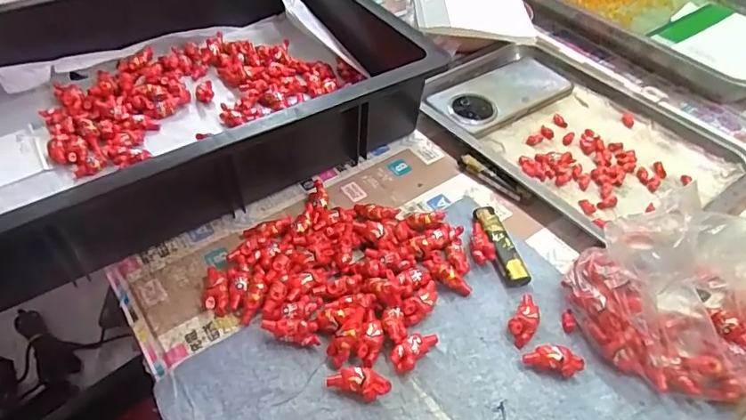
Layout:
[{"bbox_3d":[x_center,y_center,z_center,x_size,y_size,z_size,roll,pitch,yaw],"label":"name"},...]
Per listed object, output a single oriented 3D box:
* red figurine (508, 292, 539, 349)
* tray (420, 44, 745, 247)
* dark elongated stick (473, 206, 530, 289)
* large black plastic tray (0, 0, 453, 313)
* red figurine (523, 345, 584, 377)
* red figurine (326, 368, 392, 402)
[{"bbox_3d":[0.115,0.082,0.391,0.019,0.013,0.041,26,54,22],"label":"red figurine"},{"bbox_3d":[0.214,-0.086,0.547,0.234,0.025,0.304,-33,56,-26],"label":"tray"},{"bbox_3d":[0.107,0.030,0.439,0.021,0.013,0.079,-11,49,-10],"label":"dark elongated stick"},{"bbox_3d":[-0.200,-0.119,0.512,0.480,0.099,0.332,-27,53,-22],"label":"large black plastic tray"},{"bbox_3d":[0.128,0.106,0.368,0.039,0.013,0.018,11,49,10],"label":"red figurine"},{"bbox_3d":[-0.010,0.116,0.352,0.041,0.014,0.017,14,50,12],"label":"red figurine"}]

